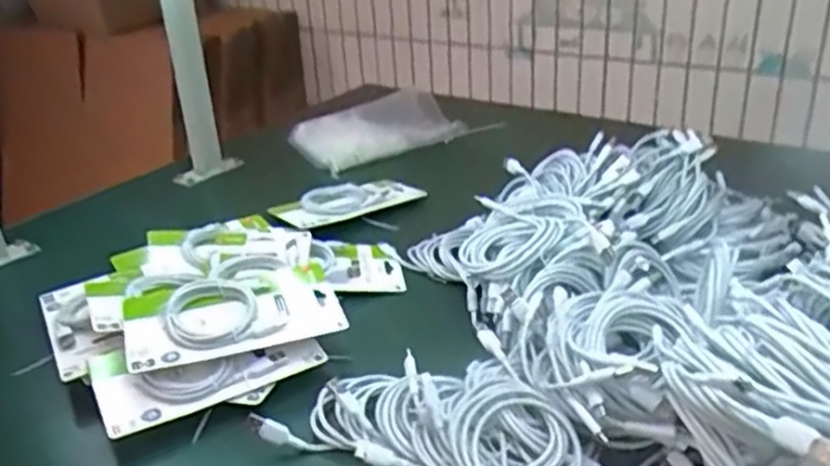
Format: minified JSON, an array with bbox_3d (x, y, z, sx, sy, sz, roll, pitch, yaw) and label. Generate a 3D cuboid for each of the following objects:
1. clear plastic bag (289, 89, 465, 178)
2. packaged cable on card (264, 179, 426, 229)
[{"bbox_3d":[-0.050,-0.146,1.053,0.224,0.080,0.084,-15,30,-22],"label":"clear plastic bag"},{"bbox_3d":[-0.085,-0.037,0.930,0.170,0.026,0.101,-22,33,-32],"label":"packaged cable on card"}]

